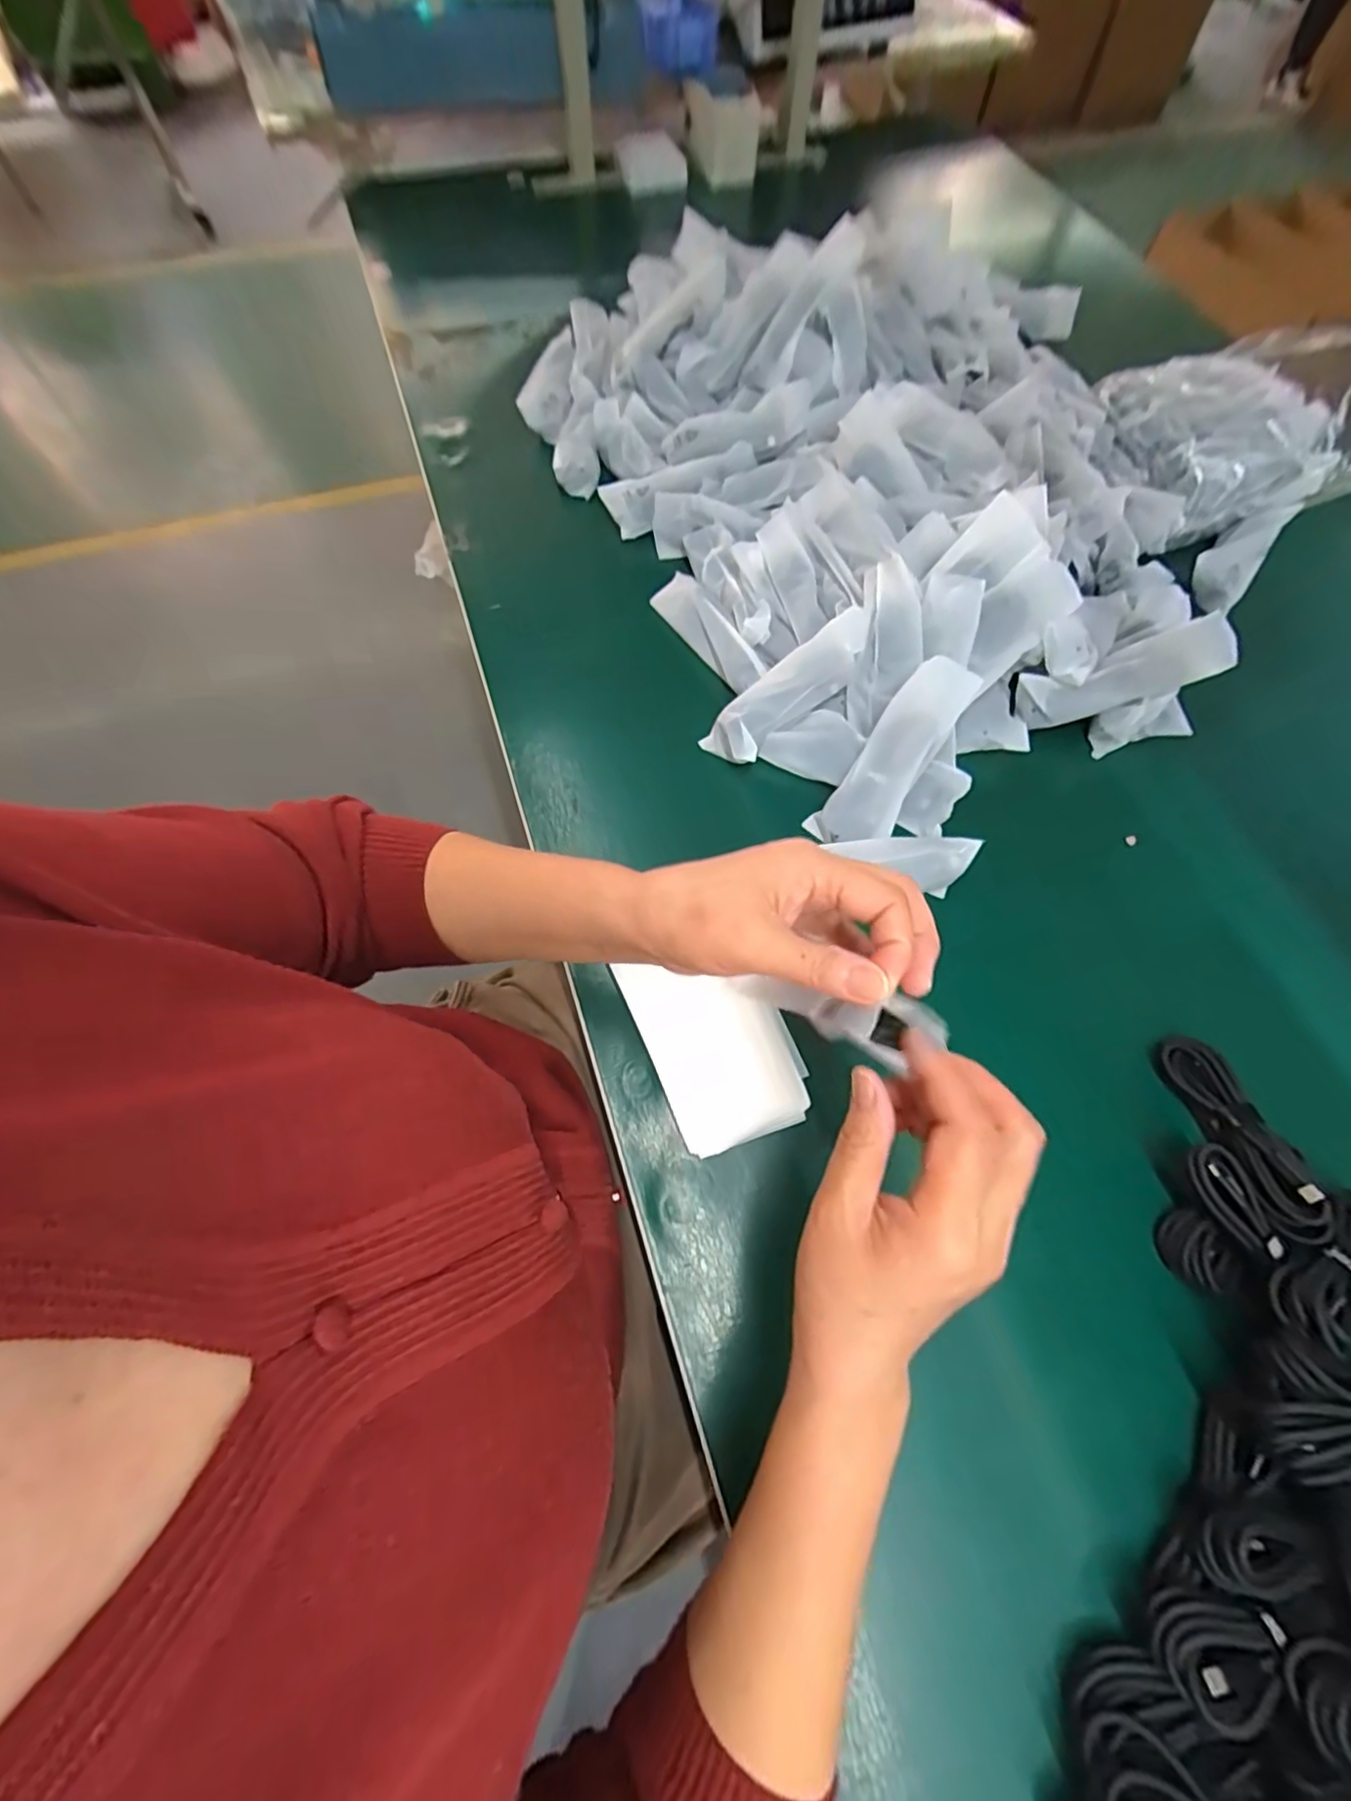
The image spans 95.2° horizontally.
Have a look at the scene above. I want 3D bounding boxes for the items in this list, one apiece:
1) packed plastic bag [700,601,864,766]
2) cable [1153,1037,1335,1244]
[{"bbox_3d":[0.090,-0.163,0.474,0.153,0.034,0.041,-39,72,4],"label":"packed plastic bag"},{"bbox_3d":[0.339,0.135,0.366,0.035,0.022,0.115,-12,52,-3],"label":"cable"}]

